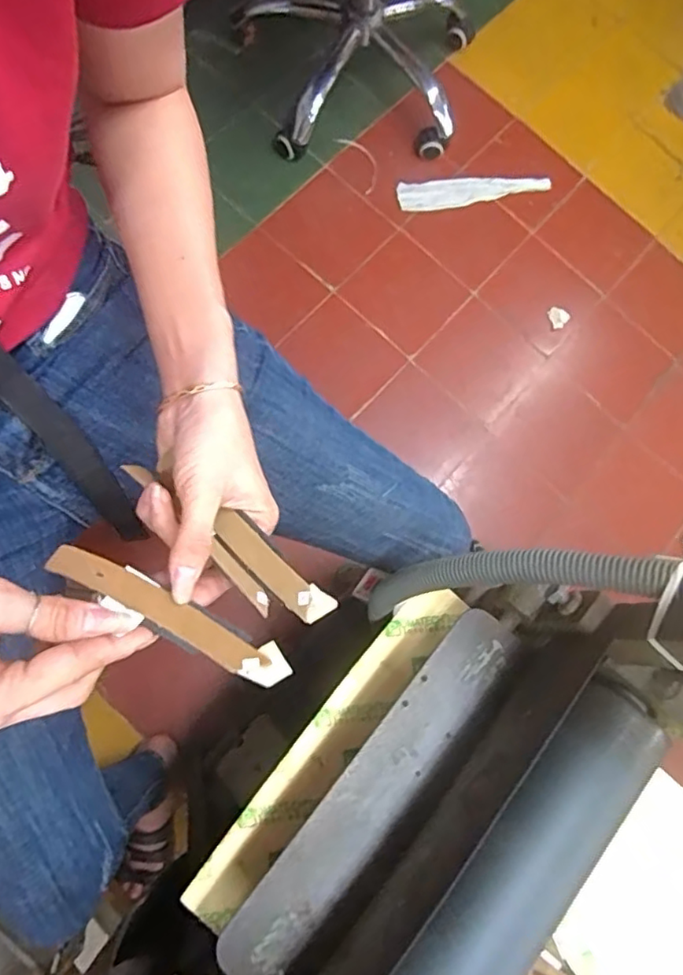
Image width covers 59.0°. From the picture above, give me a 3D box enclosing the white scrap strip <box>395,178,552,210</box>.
[{"bbox_3d":[0.271,-0.625,1.257,0.320,0.019,0.064,-11,87,-5],"label":"white scrap strip"}]

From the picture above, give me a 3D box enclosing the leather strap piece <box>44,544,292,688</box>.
[{"bbox_3d":[-0.091,0.066,0.320,0.137,0.012,0.021,29,80,-1],"label":"leather strap piece"}]

